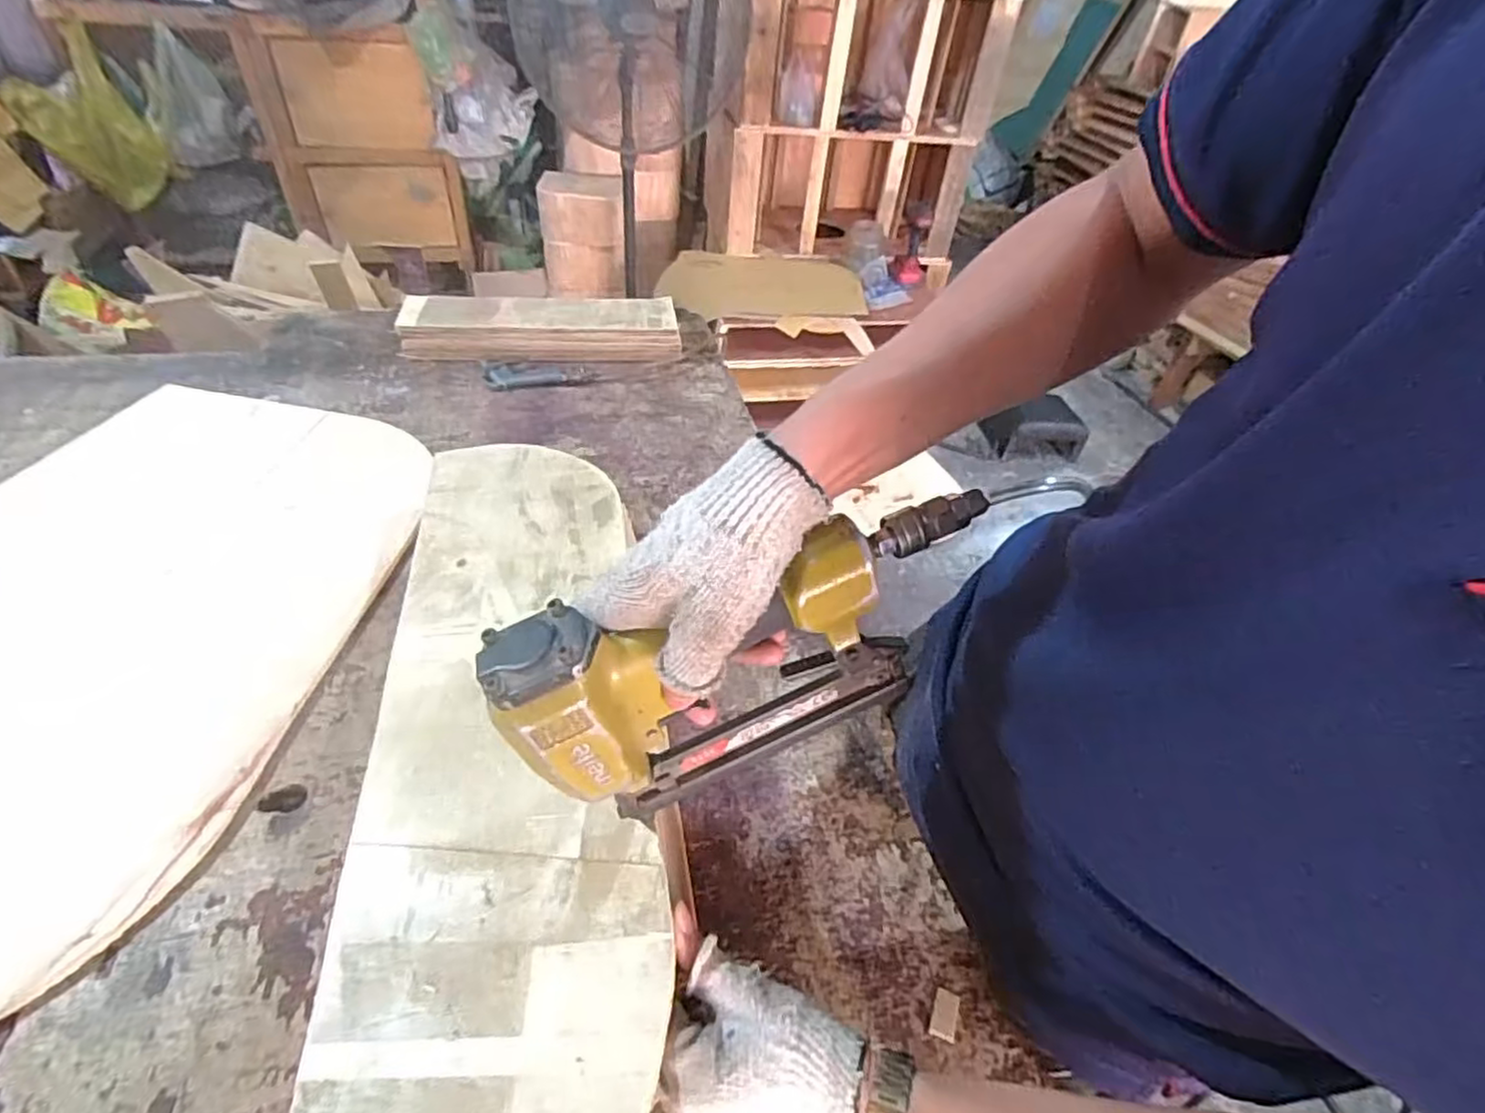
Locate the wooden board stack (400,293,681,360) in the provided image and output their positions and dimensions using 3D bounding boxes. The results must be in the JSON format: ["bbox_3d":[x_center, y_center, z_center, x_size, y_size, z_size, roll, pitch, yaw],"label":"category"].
[{"bbox_3d":[-0.295,-0.343,1.061,0.394,0.061,0.101,-1,43,-9],"label":"wooden board stack"}]

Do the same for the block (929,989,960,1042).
[{"bbox_3d":[0.141,0.317,0.494,0.018,0.004,0.031,19,44,12],"label":"block"}]

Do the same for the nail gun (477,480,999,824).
[{"bbox_3d":[0.008,0.057,0.415,0.270,0.158,0.065,-21,46,-11],"label":"nail gun"}]

